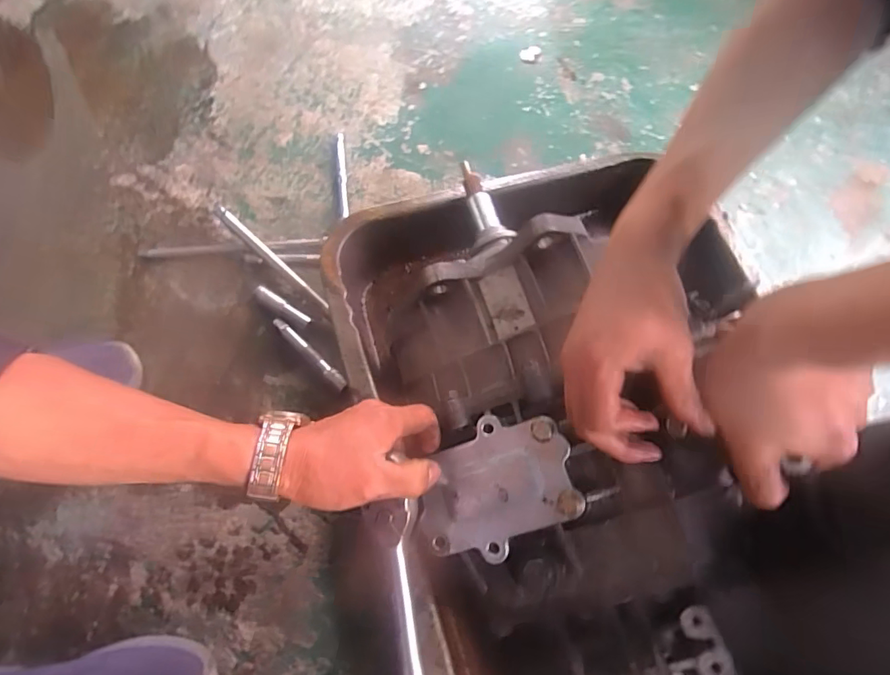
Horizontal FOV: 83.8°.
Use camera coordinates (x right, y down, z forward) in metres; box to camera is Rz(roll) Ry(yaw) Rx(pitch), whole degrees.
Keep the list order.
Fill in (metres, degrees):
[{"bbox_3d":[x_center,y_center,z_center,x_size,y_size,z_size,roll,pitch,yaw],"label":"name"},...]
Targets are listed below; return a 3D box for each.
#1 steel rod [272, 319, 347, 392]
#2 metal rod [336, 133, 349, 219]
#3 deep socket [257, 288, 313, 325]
[{"bbox_3d":[-0.158,0.018,0.579,0.121,0.008,0.014,42,73,15],"label":"steel rod"},{"bbox_3d":[-0.142,-0.226,0.685,0.013,0.015,0.146,-6,68,-4],"label":"metal rod"},{"bbox_3d":[-0.195,-0.037,0.601,0.076,0.018,0.014,33,71,12],"label":"deep socket"}]

